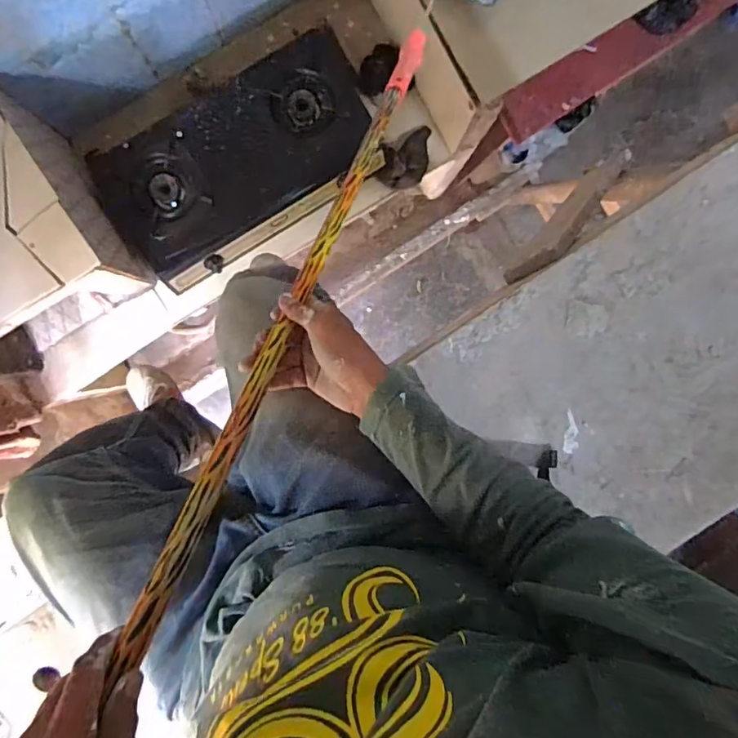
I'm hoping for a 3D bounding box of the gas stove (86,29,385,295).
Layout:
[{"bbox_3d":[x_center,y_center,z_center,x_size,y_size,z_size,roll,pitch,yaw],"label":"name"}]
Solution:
[{"bbox_3d":[-0.319,-0.532,1.334,0.689,0.107,0.389,-28,96,-1],"label":"gas stove"}]

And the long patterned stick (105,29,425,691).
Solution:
[{"bbox_3d":[-0.045,-0.158,0.579,0.029,0.017,0.891,22,58,-5],"label":"long patterned stick"}]

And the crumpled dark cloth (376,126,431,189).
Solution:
[{"bbox_3d":[0.104,-0.609,1.438,0.149,0.051,0.186,8,94,-4],"label":"crumpled dark cloth"}]

